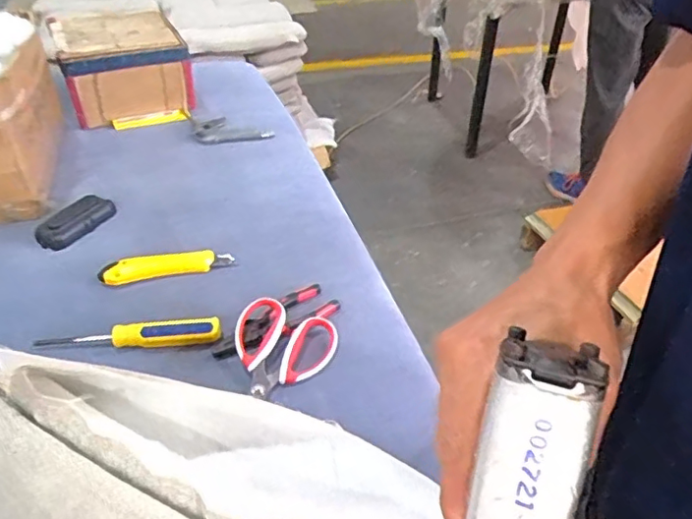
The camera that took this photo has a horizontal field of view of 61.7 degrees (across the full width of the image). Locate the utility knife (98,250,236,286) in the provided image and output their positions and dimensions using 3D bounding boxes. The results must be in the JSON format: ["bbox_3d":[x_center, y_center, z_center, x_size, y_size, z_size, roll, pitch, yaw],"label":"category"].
[{"bbox_3d":[-0.225,0.006,0.734,0.160,0.020,0.026,-11,40,-17],"label":"utility knife"}]

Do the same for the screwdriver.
[{"bbox_3d":[-0.236,0.080,0.632,0.193,0.022,0.022,-2,38,-7],"label":"screwdriver"}]

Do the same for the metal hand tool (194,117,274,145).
[{"bbox_3d":[-0.203,-0.229,1.035,0.134,0.020,0.081,-11,40,-17],"label":"metal hand tool"}]

